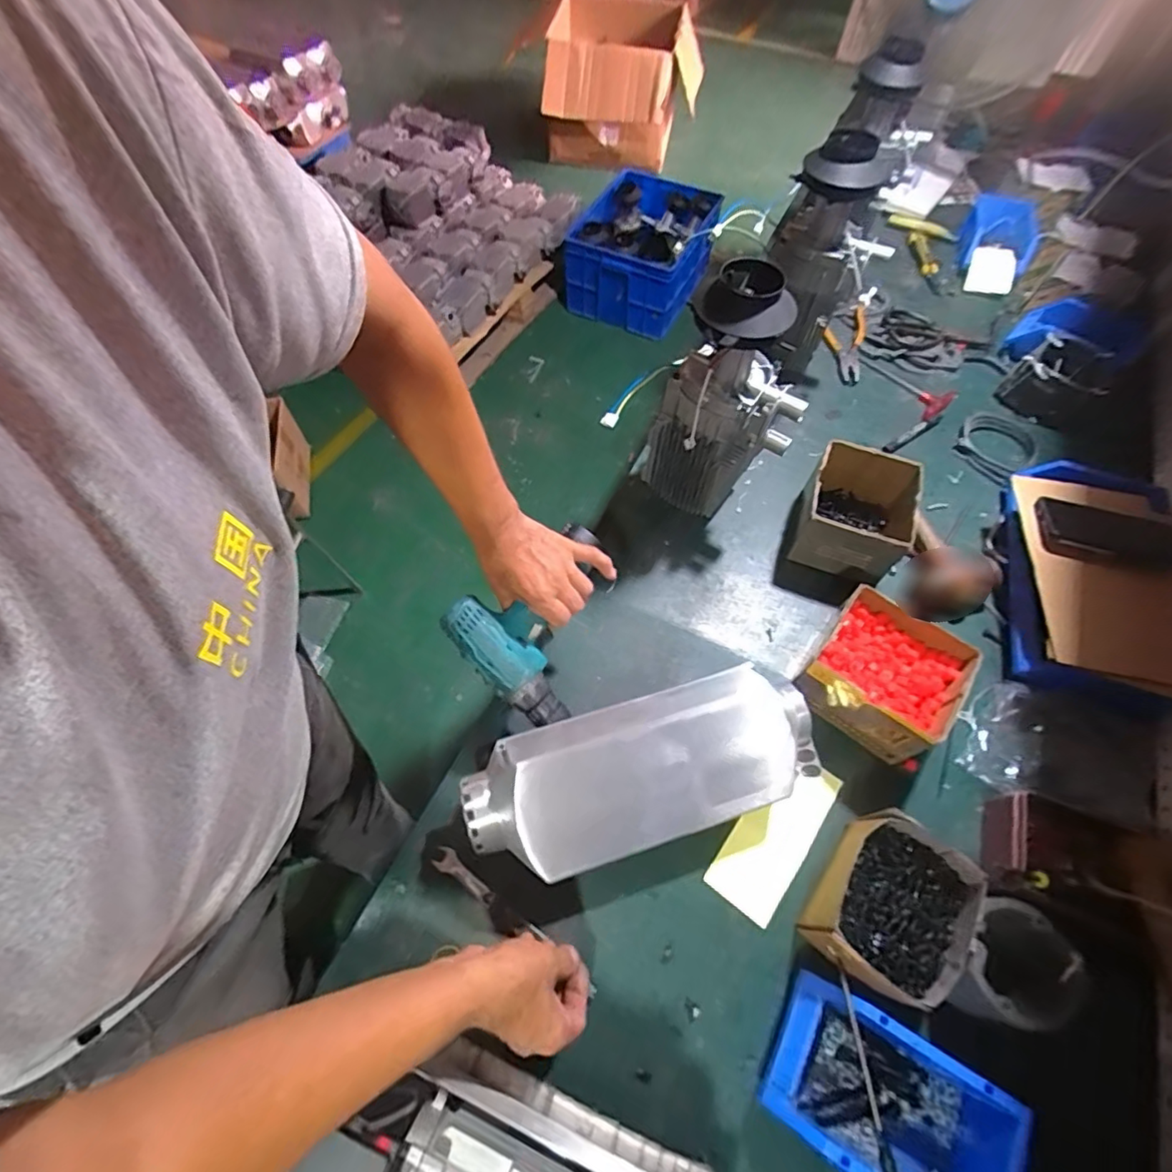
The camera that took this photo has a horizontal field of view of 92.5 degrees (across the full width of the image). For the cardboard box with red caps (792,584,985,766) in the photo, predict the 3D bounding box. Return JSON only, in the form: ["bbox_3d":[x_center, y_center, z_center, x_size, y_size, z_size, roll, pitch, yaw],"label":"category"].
[{"bbox_3d":[0.350,0.105,0.669,0.152,0.093,0.145,34,65,15],"label":"cardboard box with red caps"}]

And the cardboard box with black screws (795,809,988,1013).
[{"bbox_3d":[0.296,0.317,0.554,0.124,0.082,0.151,32,65,15],"label":"cardboard box with black screws"}]

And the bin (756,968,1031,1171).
[{"bbox_3d":[0.267,0.453,0.485,0.203,0.072,0.116,28,64,13],"label":"bin"}]

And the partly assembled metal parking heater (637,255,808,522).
[{"bbox_3d":[0.170,-0.220,0.706,0.111,0.314,0.164,-37,68,-20],"label":"partly assembled metal parking heater"}]

